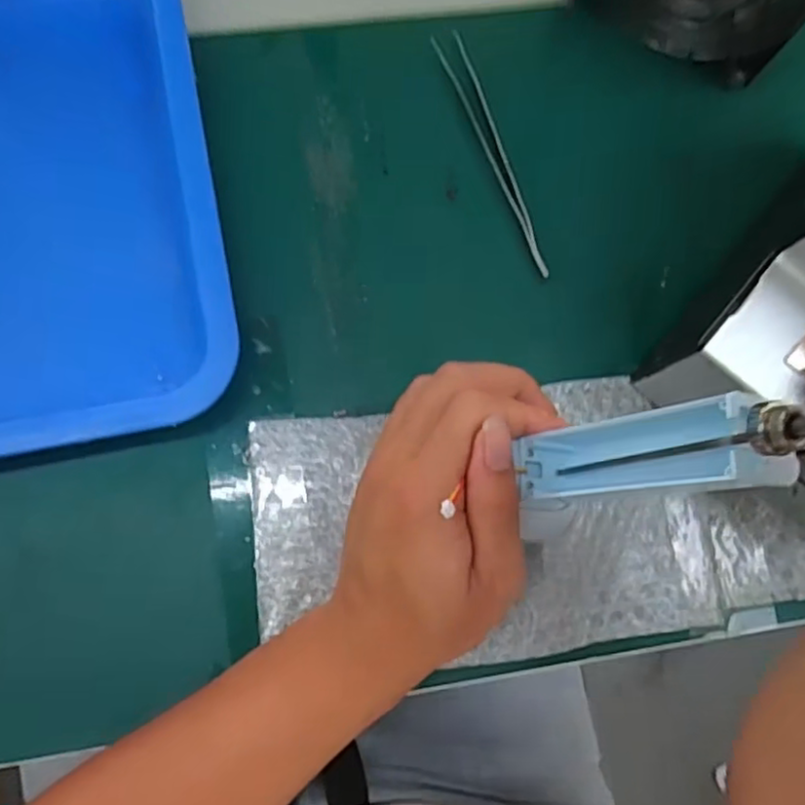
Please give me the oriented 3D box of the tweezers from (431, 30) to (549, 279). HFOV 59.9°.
[{"bbox_3d":[0.051,-0.134,0.371,0.017,0.015,0.143,-22,86,-9],"label":"tweezers"}]

